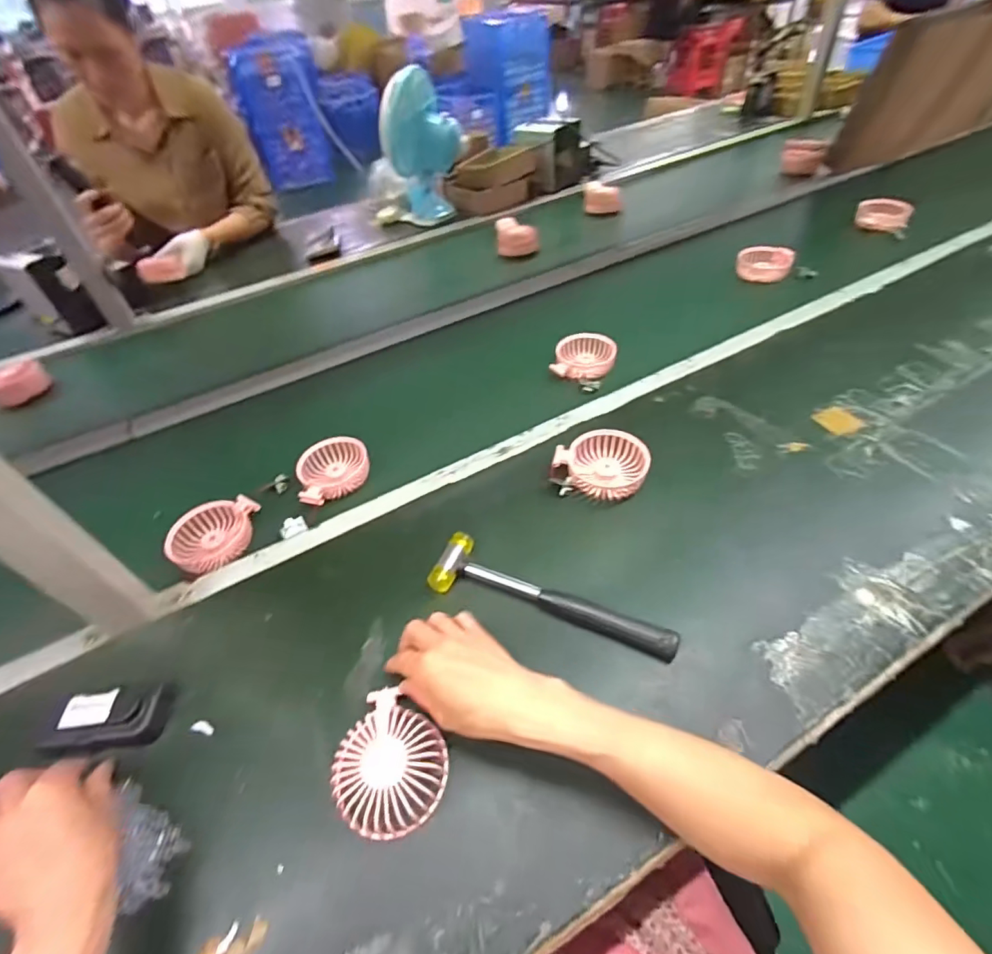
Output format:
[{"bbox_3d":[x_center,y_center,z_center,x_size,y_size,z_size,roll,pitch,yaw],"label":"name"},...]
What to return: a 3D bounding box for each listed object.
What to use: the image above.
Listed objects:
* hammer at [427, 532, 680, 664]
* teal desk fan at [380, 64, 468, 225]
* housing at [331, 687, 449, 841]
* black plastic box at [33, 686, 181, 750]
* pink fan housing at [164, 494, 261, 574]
[{"bbox_3d":[0.055,0.112,0.486,0.235,0.031,0.061,11,50,16],"label":"hammer"},{"bbox_3d":[-0.166,-0.791,1.202,0.176,0.293,0.158,-4,47,3],"label":"teal desk fan"},{"bbox_3d":[-0.083,0.224,0.389,0.083,0.028,0.089,19,53,22],"label":"housing"},{"bbox_3d":[-0.343,0.211,0.438,0.098,0.035,0.055,-6,47,1],"label":"black plastic box"},{"bbox_3d":[-0.339,0.071,0.598,0.091,0.030,0.102,-7,47,0],"label":"pink fan housing"}]

